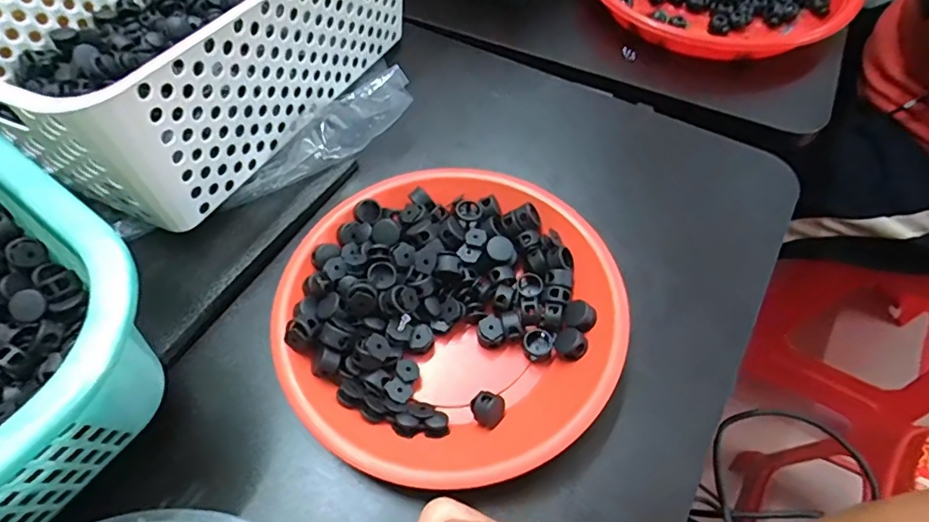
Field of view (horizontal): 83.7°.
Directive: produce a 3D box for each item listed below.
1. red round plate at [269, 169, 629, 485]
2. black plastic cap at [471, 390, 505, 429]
[{"bbox_3d":[-0.008,0.027,0.303,0.189,0.038,0.180,0,57,0],"label":"red round plate"},{"bbox_3d":[0.013,0.080,0.280,0.017,0.015,0.017,0,57,0],"label":"black plastic cap"}]

